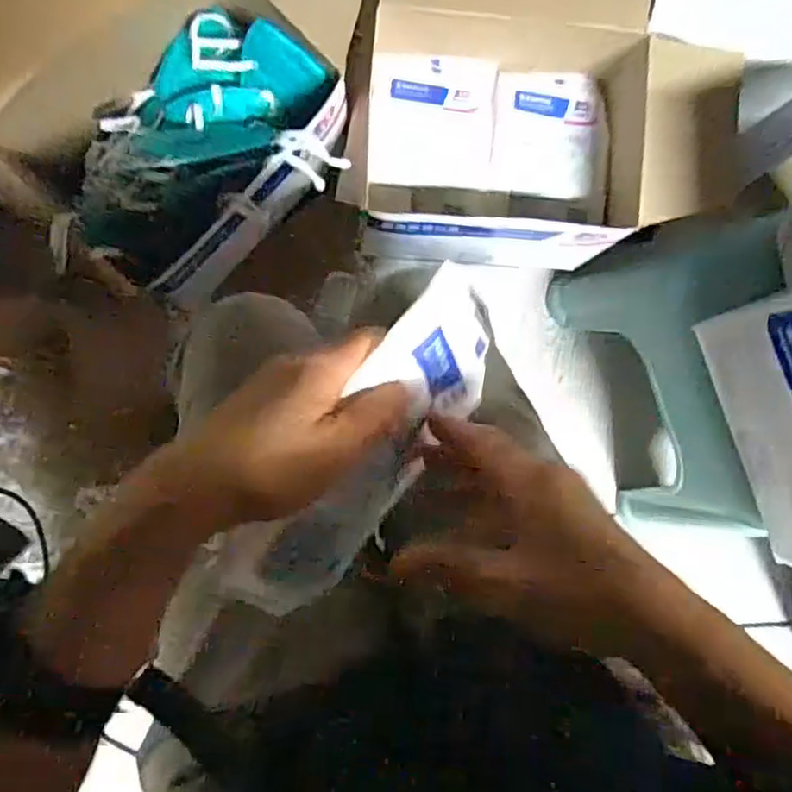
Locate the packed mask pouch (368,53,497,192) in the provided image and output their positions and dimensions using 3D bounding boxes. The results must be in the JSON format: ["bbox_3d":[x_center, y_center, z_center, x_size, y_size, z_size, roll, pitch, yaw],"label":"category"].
[{"bbox_3d":[0.040,-0.288,0.703,0.129,0.021,0.139,3,89,-5],"label":"packed mask pouch"}]

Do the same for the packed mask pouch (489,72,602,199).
[{"bbox_3d":[0.160,-0.278,0.715,0.111,0.018,0.132,5,89,-5],"label":"packed mask pouch"}]

